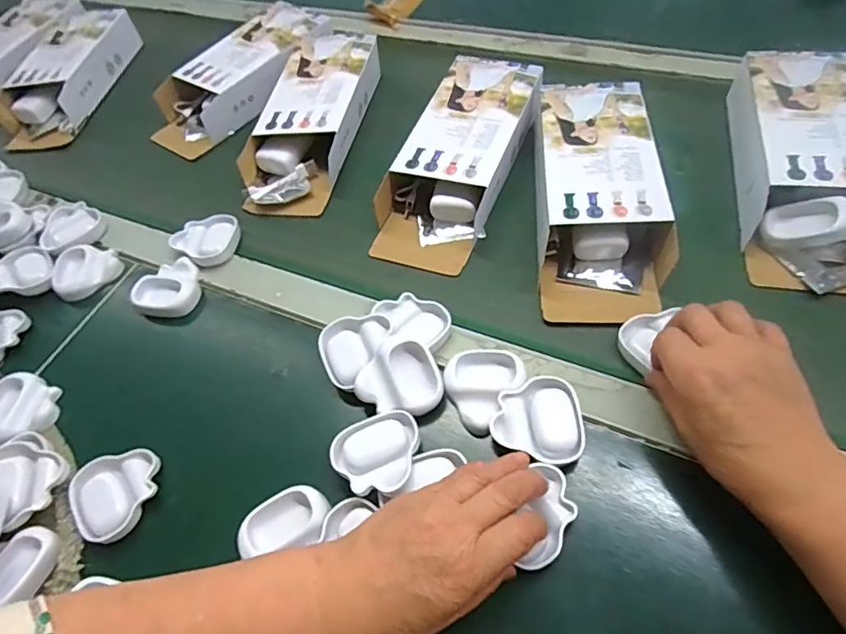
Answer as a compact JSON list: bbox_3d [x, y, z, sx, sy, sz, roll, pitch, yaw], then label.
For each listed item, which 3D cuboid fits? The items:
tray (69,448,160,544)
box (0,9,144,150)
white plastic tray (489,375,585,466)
[{"bbox_3d":[-0.233,0.130,0.393,0.061,0.019,0.065,19,60,16],"label":"tray"},{"bbox_3d":[-0.501,-0.344,0.733,0.123,0.063,0.250,3,56,6],"label":"box"},{"bbox_3d":[0.080,0.075,0.370,0.059,0.013,0.061,-9,56,-2],"label":"white plastic tray"}]

